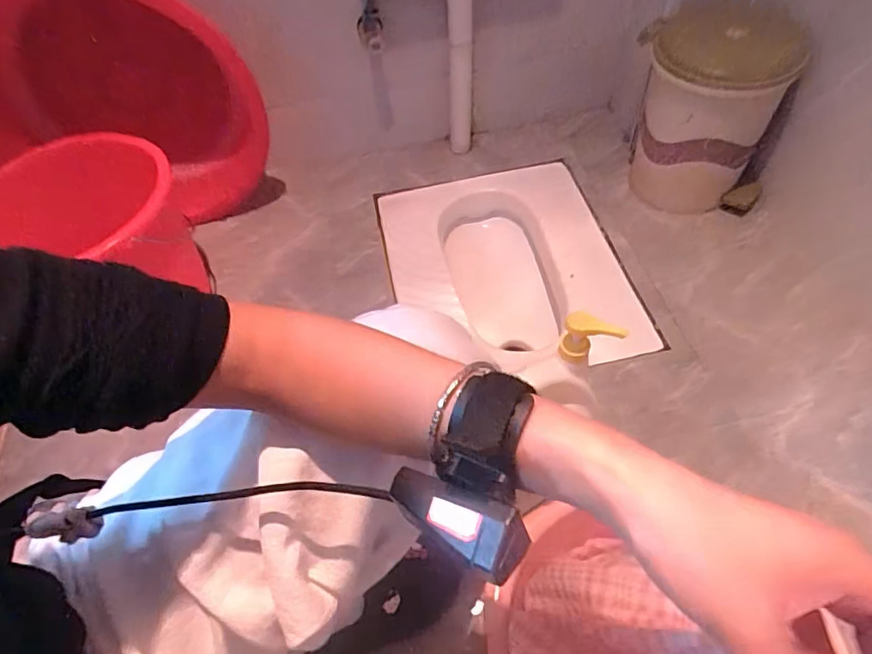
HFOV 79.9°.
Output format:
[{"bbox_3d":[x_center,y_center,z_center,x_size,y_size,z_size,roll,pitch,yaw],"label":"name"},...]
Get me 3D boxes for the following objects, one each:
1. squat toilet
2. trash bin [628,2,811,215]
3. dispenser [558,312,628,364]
[{"bbox_3d":[0.135,-0.102,1.086,0.436,0.116,0.525,-11,55,-4],"label":"squat toilet"},{"bbox_3d":[0.513,-0.414,1.027,0.233,0.353,0.233,6,56,8],"label":"trash bin"},{"bbox_3d":[0.176,0.016,0.592,0.063,0.065,0.028,27,61,21],"label":"dispenser"}]

